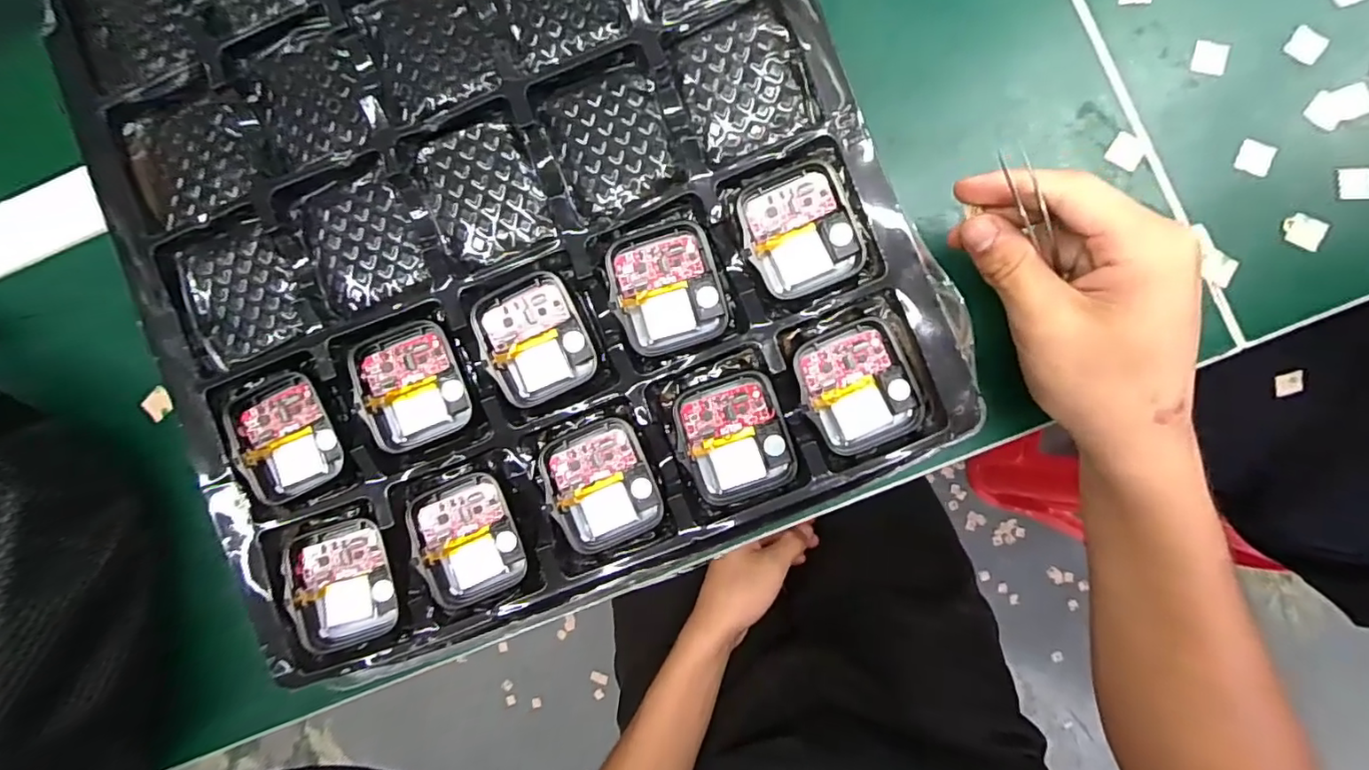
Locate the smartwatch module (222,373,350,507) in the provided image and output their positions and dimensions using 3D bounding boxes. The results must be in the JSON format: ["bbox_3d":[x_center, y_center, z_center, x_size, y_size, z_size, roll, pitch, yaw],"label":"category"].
[{"bbox_3d":[-0.146,0.018,0.209,0.036,0.005,0.043,-27,85,2],"label":"smartwatch module"}]

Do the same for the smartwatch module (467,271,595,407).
[{"bbox_3d":[-0.053,-0.016,0.206,0.035,0.009,0.042,-23,85,3],"label":"smartwatch module"}]

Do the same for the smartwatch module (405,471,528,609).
[{"bbox_3d":[-0.077,0.055,0.204,0.035,0.005,0.043,-22,85,3],"label":"smartwatch module"}]

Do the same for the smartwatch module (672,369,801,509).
[{"bbox_3d":[0.017,0.019,0.203,0.036,0.008,0.043,-17,85,3],"label":"smartwatch module"}]

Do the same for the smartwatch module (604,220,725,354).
[{"bbox_3d":[-0.007,-0.034,0.202,0.037,0.009,0.042,-17,85,3],"label":"smartwatch module"}]

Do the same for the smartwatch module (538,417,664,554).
[{"bbox_3d":[-0.030,0.035,0.207,0.036,0.010,0.043,-23,85,3],"label":"smartwatch module"}]

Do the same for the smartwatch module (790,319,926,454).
[{"bbox_3d":[0.061,0.001,0.201,0.036,0.005,0.042,-23,85,3],"label":"smartwatch module"}]

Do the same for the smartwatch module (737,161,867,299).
[{"bbox_3d":[0.040,-0.054,0.201,0.036,0.008,0.042,-23,85,3],"label":"smartwatch module"}]

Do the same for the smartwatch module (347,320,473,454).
[{"bbox_3d":[-0.099,0.000,0.207,0.035,0.006,0.043,-16,85,3],"label":"smartwatch module"}]

